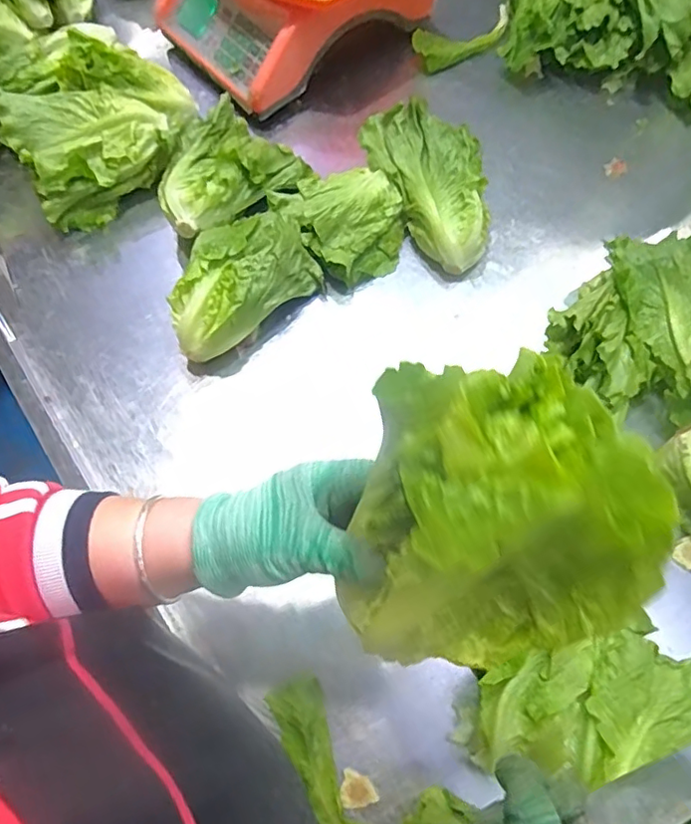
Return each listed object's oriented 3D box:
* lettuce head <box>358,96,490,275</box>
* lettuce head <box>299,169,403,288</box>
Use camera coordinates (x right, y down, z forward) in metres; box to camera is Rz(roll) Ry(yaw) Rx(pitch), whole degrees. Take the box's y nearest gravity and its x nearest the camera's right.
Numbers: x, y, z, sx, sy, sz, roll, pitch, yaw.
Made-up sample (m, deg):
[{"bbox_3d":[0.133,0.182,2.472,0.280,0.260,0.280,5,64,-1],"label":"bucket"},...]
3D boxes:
[{"bbox_3d":[0.094,-0.240,0.589,0.093,0.078,0.184,-26,67,-9],"label":"lettuce head"},{"bbox_3d":[0.009,-0.195,0.591,0.109,0.063,0.110,-12,66,-3],"label":"lettuce head"}]

